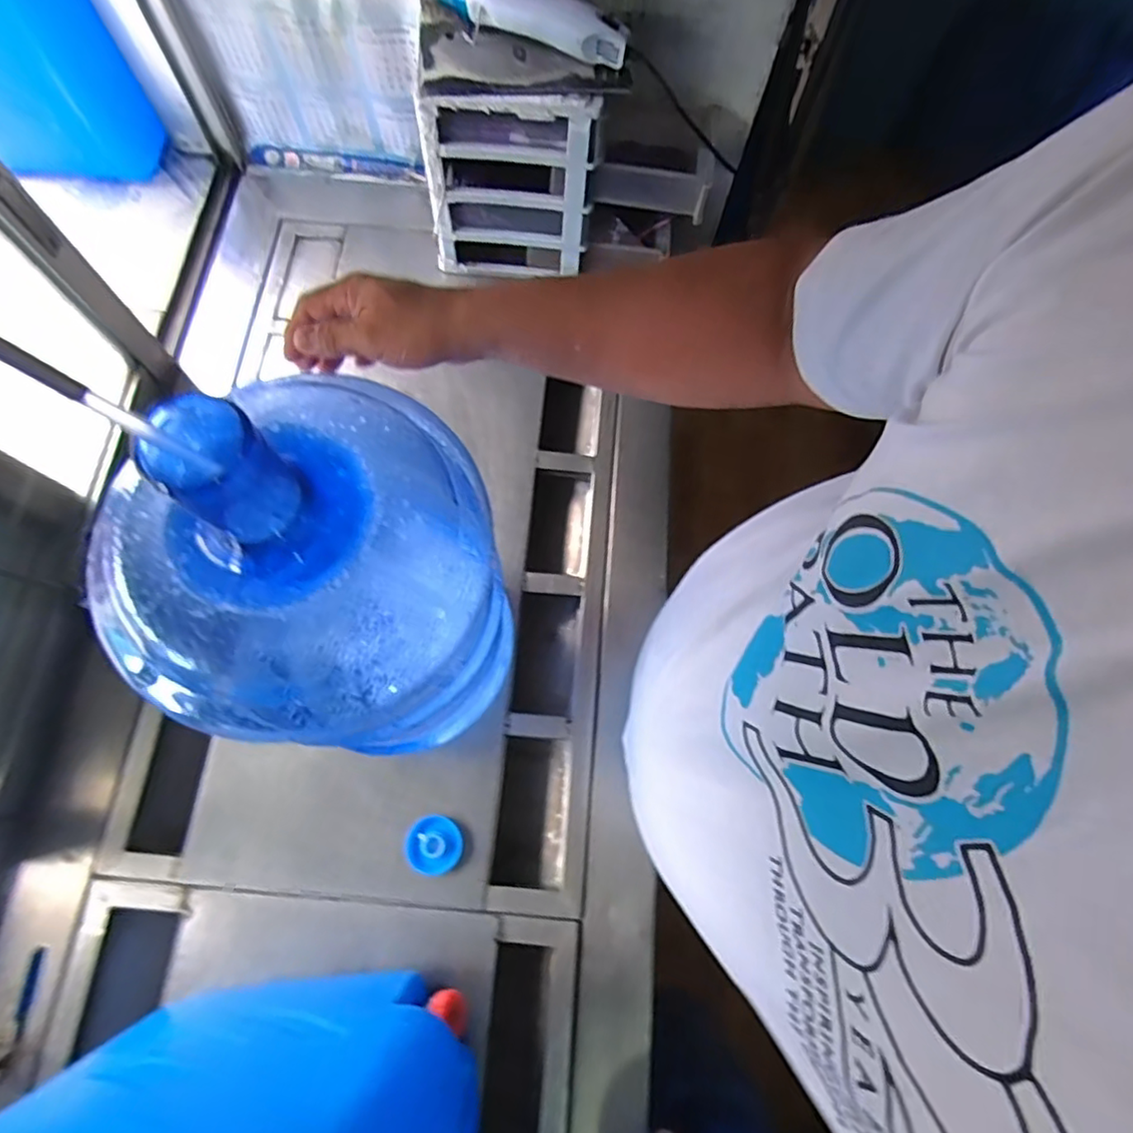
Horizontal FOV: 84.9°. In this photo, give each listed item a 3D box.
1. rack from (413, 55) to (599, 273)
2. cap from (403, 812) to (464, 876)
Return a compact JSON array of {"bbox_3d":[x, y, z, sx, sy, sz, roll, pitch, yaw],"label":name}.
[{"bbox_3d":[-0.074,-0.477,0.801,0.210,0.252,0.045,11,73,2],"label":"rack"},{"bbox_3d":[-0.143,0.300,0.668,0.060,0.013,0.057,0,73,-1],"label":"cap"}]

